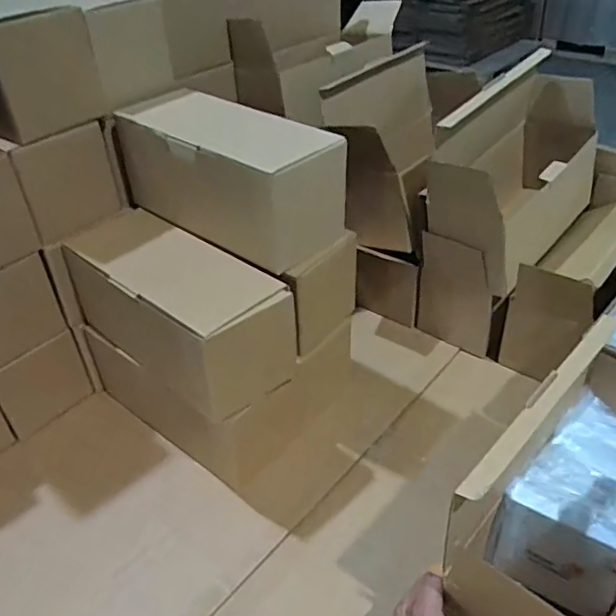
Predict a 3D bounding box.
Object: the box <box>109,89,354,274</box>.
[{"bbox_3d":[-0.079,-0.130,0.565,0.103,0.100,0.223,-33,46,-31],"label":"box"}]

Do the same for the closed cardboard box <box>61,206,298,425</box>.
[{"bbox_3d":[-0.127,-0.004,0.566,0.110,0.102,0.234,-34,46,-31],"label":"closed cardboard box"}]

